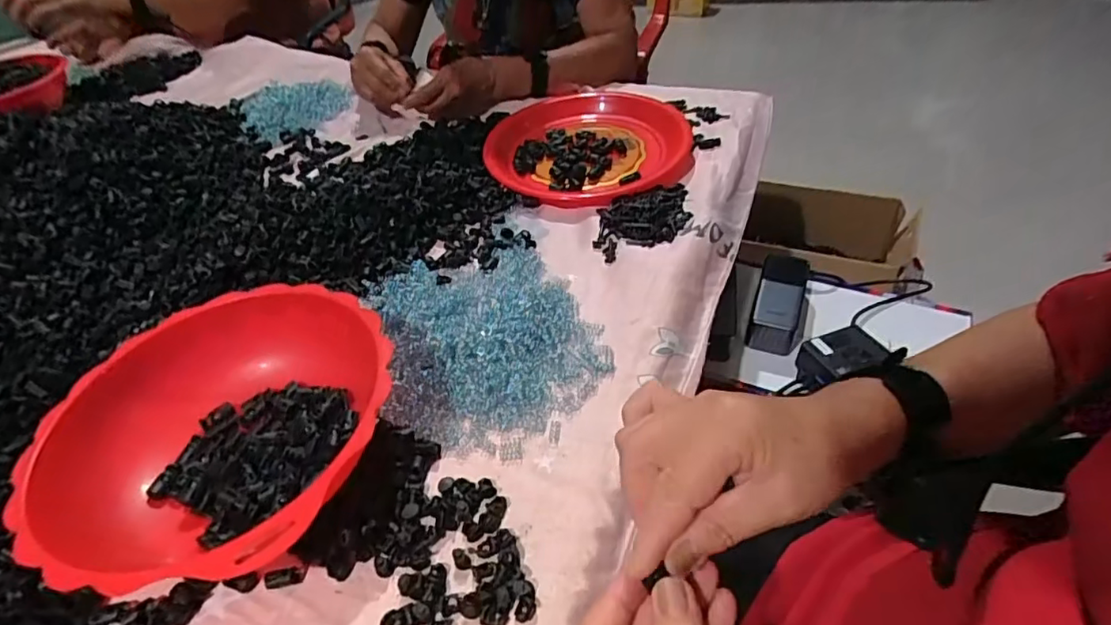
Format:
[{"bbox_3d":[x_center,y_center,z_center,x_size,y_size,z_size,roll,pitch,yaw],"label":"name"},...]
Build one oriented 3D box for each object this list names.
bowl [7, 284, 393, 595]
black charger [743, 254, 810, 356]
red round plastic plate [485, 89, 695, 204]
[{"bbox_3d":[-0.236,0.088,0.422,0.220,0.068,0.236,-2,44,2],"label":"bowl"},{"bbox_3d":[0.282,-0.014,0.721,0.064,0.050,0.143,13,48,20],"label":"black charger"},{"bbox_3d":[0.048,-0.227,0.757,0.242,0.026,0.284,8,45,13],"label":"red round plastic plate"}]

